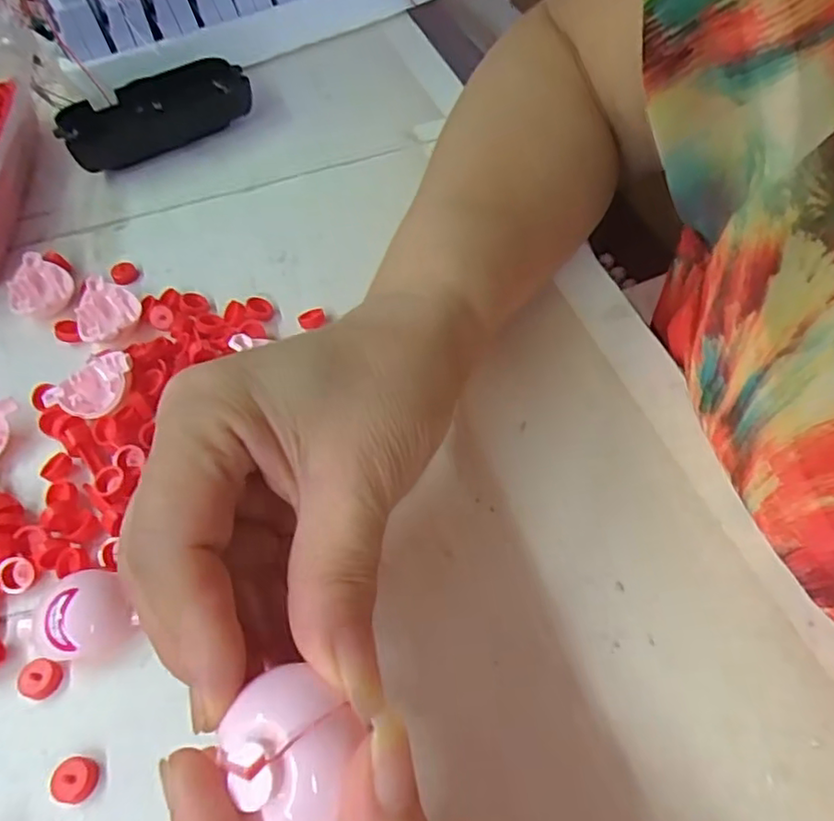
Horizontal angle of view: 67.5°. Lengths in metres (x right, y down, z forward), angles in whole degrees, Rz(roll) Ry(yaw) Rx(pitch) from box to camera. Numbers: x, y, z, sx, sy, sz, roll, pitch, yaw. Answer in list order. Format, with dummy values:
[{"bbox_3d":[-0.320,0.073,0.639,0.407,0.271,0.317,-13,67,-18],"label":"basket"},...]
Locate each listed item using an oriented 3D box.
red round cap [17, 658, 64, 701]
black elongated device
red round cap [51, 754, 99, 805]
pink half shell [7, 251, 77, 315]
[{"bbox_3d":[-0.124,0.088,0.205,0.012,0.007,0.012,-2,55,3],"label":"red round cap"},{"bbox_3d":[-0.159,-0.181,0.384,0.110,0.028,0.042,-31,58,-17],"label":"black elongated device"},{"bbox_3d":[-0.104,0.112,0.189,0.012,0.005,0.013,-2,55,3],"label":"red round cap"},{"bbox_3d":[-0.184,-0.060,0.303,0.033,0.012,0.028,28,61,22],"label":"pink half shell"}]

